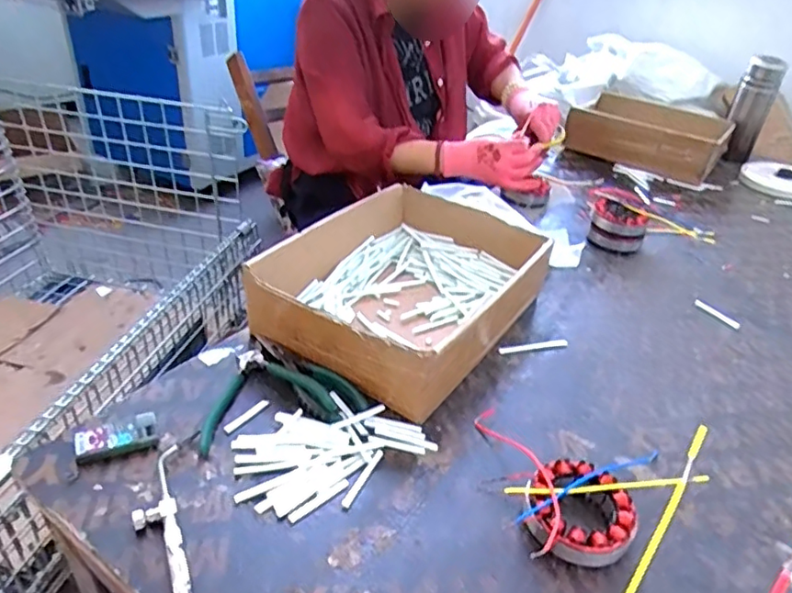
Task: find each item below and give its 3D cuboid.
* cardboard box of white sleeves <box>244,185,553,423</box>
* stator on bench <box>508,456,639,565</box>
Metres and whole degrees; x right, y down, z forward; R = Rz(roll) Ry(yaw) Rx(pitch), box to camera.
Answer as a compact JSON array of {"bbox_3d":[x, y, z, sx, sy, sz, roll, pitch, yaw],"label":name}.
[{"bbox_3d":[0.019,-0.014,0.708,0.239,0.097,0.335,23,38,26],"label":"cardboard box of white sleeves"},{"bbox_3d":[0.148,0.180,0.482,0.094,0.038,0.083,-20,41,-32],"label":"stator on bench"}]

